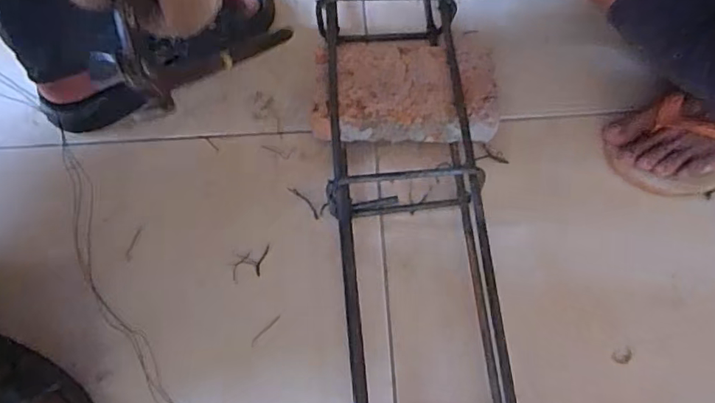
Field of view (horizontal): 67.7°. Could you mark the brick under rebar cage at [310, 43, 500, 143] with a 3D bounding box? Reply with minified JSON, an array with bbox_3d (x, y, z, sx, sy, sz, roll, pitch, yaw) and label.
[{"bbox_3d":[0.045,-0.104,0.541,0.173,0.067,0.102,-2,67,-1],"label":"brick under rebar cage"}]

